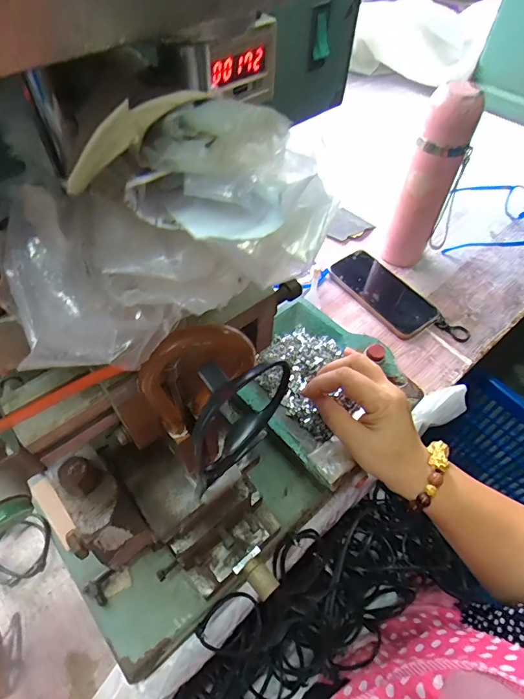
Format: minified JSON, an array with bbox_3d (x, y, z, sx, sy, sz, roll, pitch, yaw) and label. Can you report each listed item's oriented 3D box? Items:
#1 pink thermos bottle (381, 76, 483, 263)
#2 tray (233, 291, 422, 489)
[{"bbox_3d":[0.225,-0.226,0.552,0.062,0.232,0.067,22,57,14],"label":"pink thermos bottle"},{"bbox_3d":[0.057,0.026,0.439,0.158,0.024,0.188,-37,63,-23],"label":"tray"}]

